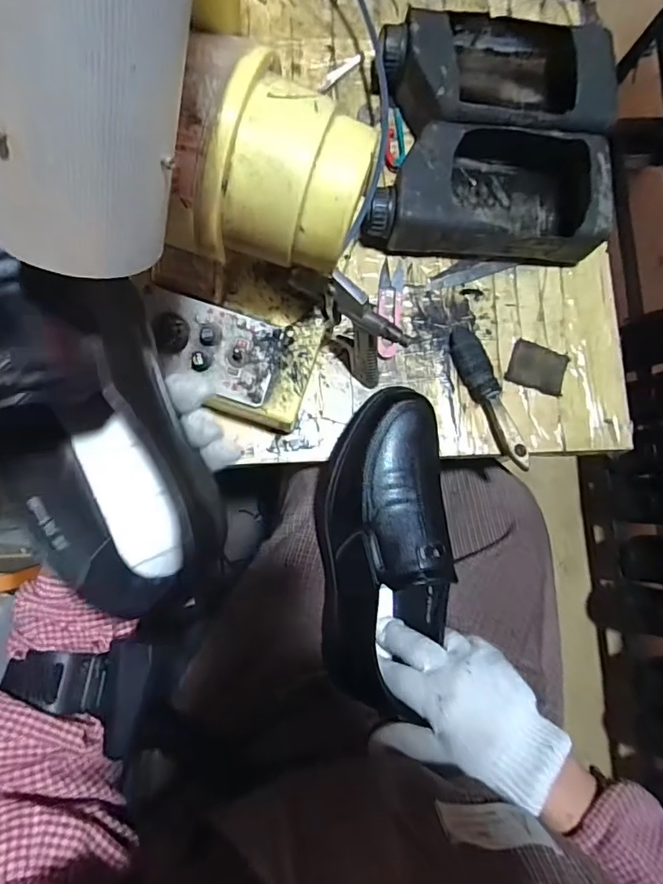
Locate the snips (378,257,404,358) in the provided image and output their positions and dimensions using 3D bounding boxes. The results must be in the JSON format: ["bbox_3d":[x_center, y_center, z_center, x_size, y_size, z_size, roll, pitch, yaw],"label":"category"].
[{"bbox_3d":[0.057,-0.131,0.484,0.022,0.013,0.099,6,84,-5],"label":"snips"}]

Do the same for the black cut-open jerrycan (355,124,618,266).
[{"bbox_3d":[0.146,-0.242,0.480,0.216,0.063,0.118,2,85,-5],"label":"black cut-open jerrycan"}]

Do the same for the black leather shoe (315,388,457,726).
[{"bbox_3d":[0.044,0.085,0.420,0.106,0.097,0.251,5,87,-5],"label":"black leather shoe"}]

